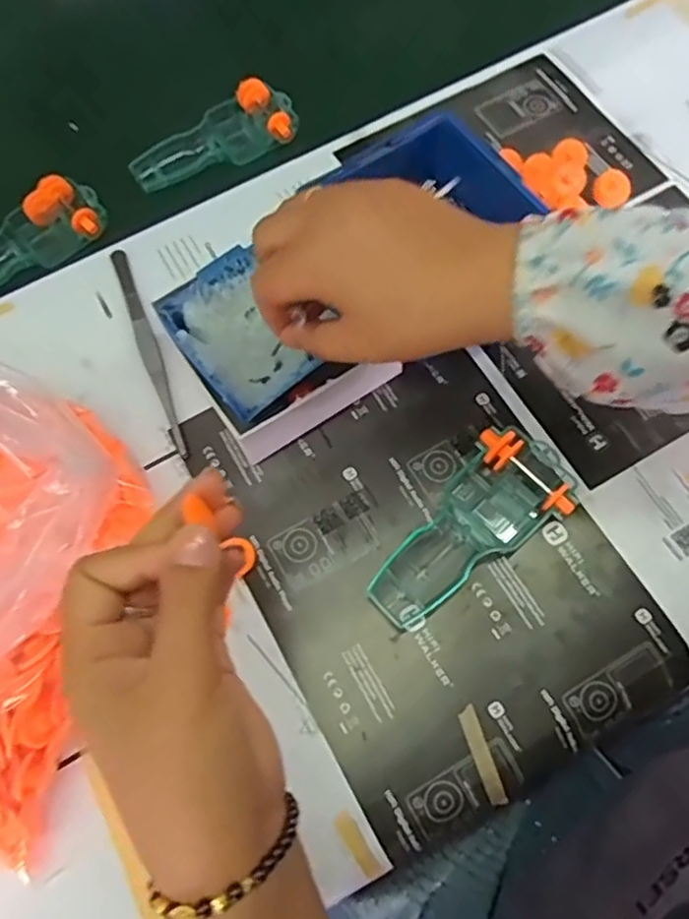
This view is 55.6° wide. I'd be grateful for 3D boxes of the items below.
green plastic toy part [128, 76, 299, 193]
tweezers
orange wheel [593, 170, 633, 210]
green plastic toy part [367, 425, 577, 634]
[{"bbox_3d":[-0.096,-0.235,0.478,0.123,0.021,0.056,-26,68,-7],"label":"green plastic toy part"},{"bbox_3d":[-0.121,-0.071,0.403,0.012,0.010,0.155,-21,68,-5],"label":"tweezers"},{"bbox_3d":[0.175,-0.177,0.429,0.023,0.016,0.018,12,68,7],"label":"orange wheel"},{"bbox_3d":[0.070,0.038,0.351,0.055,0.019,0.127,40,75,18],"label":"green plastic toy part"}]

